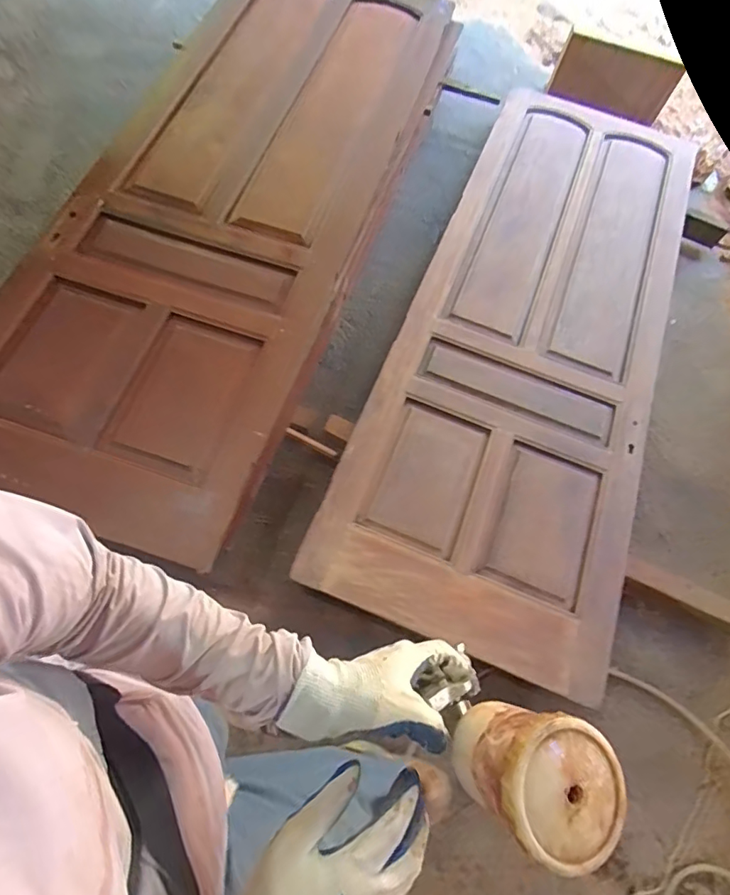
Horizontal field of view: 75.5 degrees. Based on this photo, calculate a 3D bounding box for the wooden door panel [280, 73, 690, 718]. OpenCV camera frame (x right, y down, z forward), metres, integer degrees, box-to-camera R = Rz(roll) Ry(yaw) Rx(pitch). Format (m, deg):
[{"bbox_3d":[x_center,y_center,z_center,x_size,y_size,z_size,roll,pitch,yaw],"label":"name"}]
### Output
[{"bbox_3d":[0.610,-0.468,1.596,0.843,0.061,2.266,23,69,4],"label":"wooden door panel"}]

